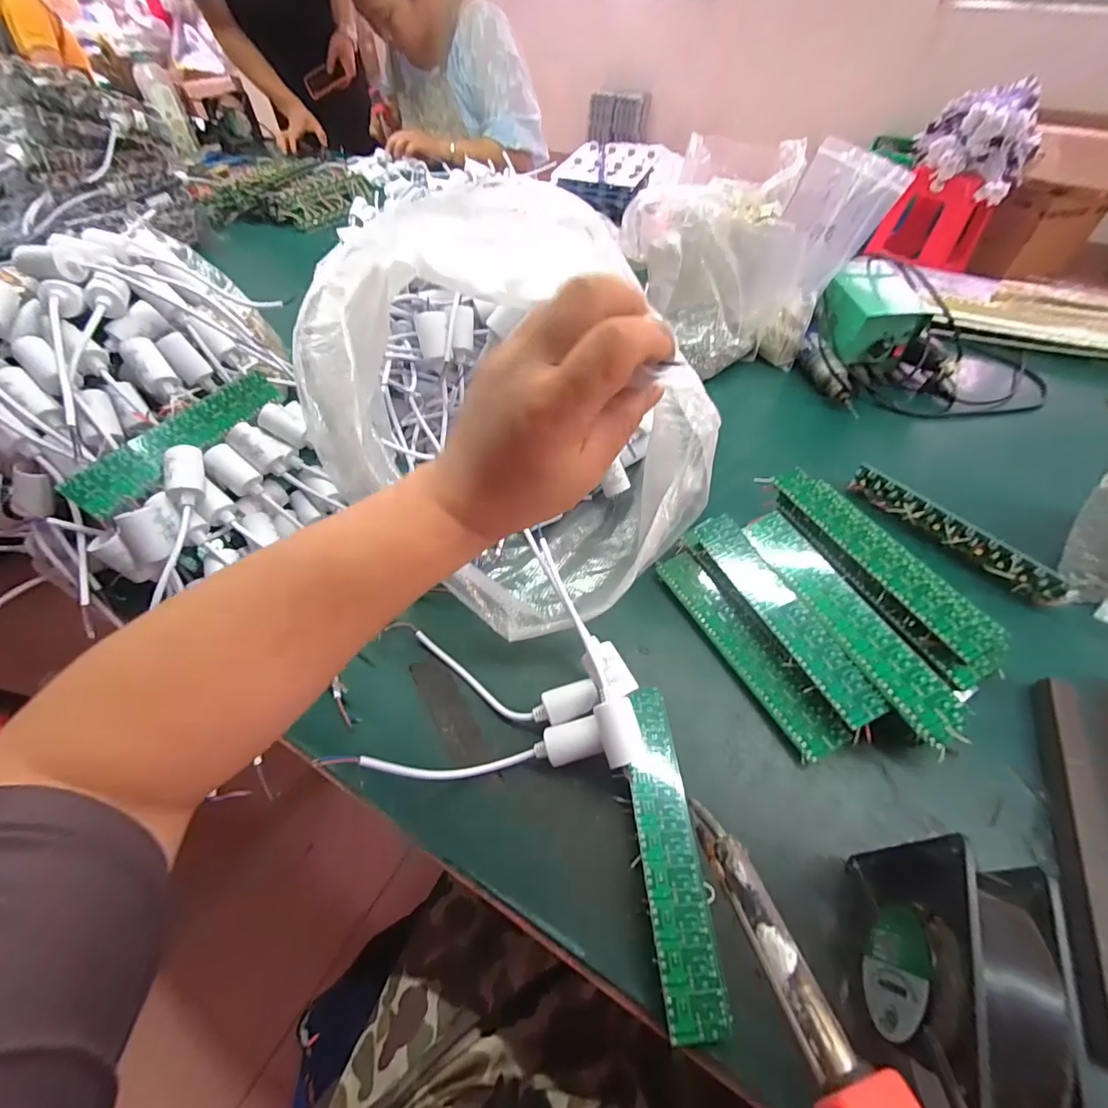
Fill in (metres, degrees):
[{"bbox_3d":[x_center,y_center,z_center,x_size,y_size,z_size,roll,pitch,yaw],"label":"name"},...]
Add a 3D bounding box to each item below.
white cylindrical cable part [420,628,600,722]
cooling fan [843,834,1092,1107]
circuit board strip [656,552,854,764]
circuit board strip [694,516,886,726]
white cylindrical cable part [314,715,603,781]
[{"bbox_3d":[-0.047,0.105,0.395,0.169,0.026,0.042,10,52,25],"label":"white cylindrical cable part"},{"bbox_3d":[0.192,0.219,0.241,0.040,0.121,0.114,21,55,15],"label":"cooling fan"},{"bbox_3d":[0.162,0.081,0.420,0.042,0.010,0.204,-31,57,-4],"label":"circuit board strip"},{"bbox_3d":[0.190,0.046,0.405,0.038,0.008,0.204,-28,56,1],"label":"circuit board strip"},{"bbox_3d":[-0.057,0.146,0.339,0.184,0.065,0.028,-10,53,-7],"label":"white cylindrical cable part"}]

